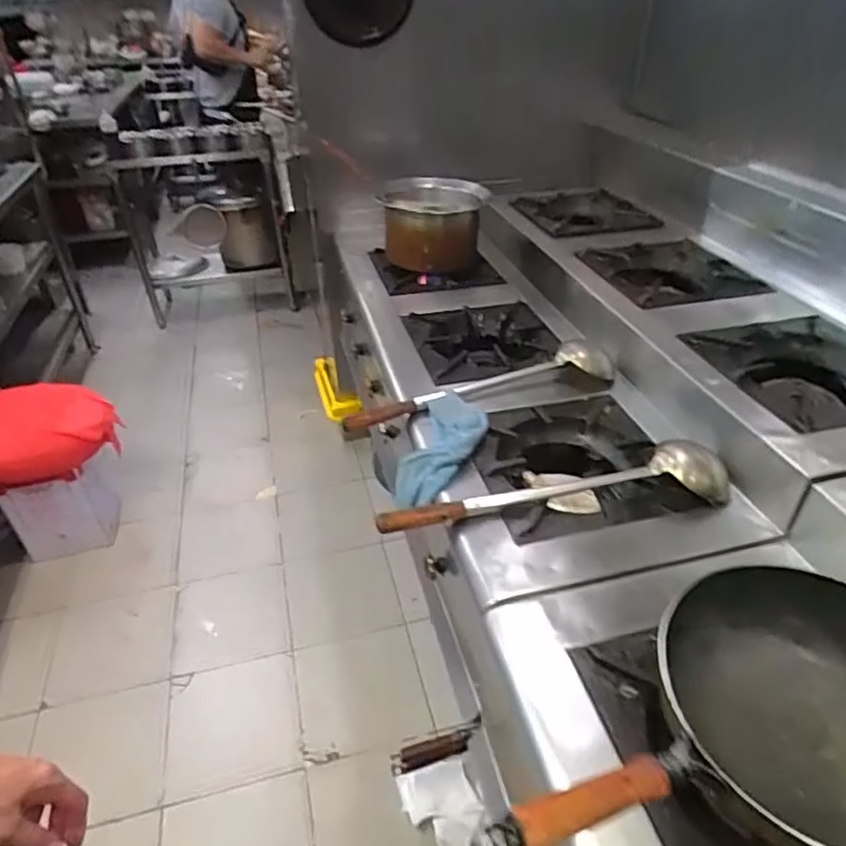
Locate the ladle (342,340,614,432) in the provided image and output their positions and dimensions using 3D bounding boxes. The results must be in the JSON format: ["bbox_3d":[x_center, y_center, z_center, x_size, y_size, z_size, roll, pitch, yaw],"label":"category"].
[{"bbox_3d":[0.105,-0.072,1.091,0.497,0.067,0.072,-10,37,-14],"label":"ladle"}]

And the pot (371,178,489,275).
[{"bbox_3d":[0.024,-0.519,1.615,0.276,0.199,0.286,0,36,0],"label":"pot"}]

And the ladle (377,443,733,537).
[{"bbox_3d":[0.195,0.096,0.864,0.516,0.053,0.092,-6,36,-8],"label":"ladle"}]

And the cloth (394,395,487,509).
[{"bbox_3d":[0.036,0.039,0.997,0.118,0.086,0.239,11,37,15],"label":"cloth"}]

